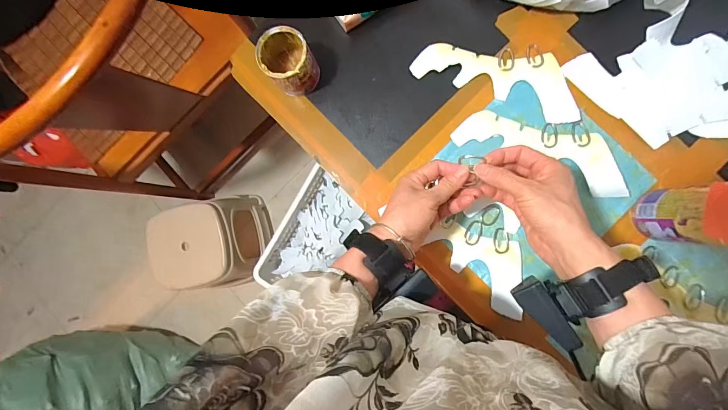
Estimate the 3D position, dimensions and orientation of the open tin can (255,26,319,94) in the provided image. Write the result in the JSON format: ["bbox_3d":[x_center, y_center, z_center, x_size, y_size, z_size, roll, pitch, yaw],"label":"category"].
[{"bbox_3d":[-0.099,-0.187,0.472,0.061,0.072,0.067,0,86,7],"label":"open tin can"}]

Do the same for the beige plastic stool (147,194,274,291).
[{"bbox_3d":[-0.463,0.103,1.102,0.259,0.258,0.268,-7,86,6],"label":"beige plastic stool"}]

